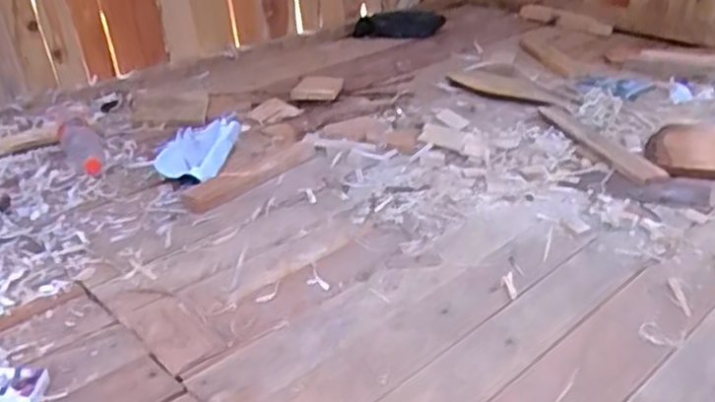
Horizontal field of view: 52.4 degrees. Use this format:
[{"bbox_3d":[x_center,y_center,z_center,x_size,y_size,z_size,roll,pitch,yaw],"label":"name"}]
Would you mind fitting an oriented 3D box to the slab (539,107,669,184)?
[{"bbox_3d":[0.458,-0.112,1.386,0.064,0.010,0.337,-10,31,-15],"label":"slab"}]

